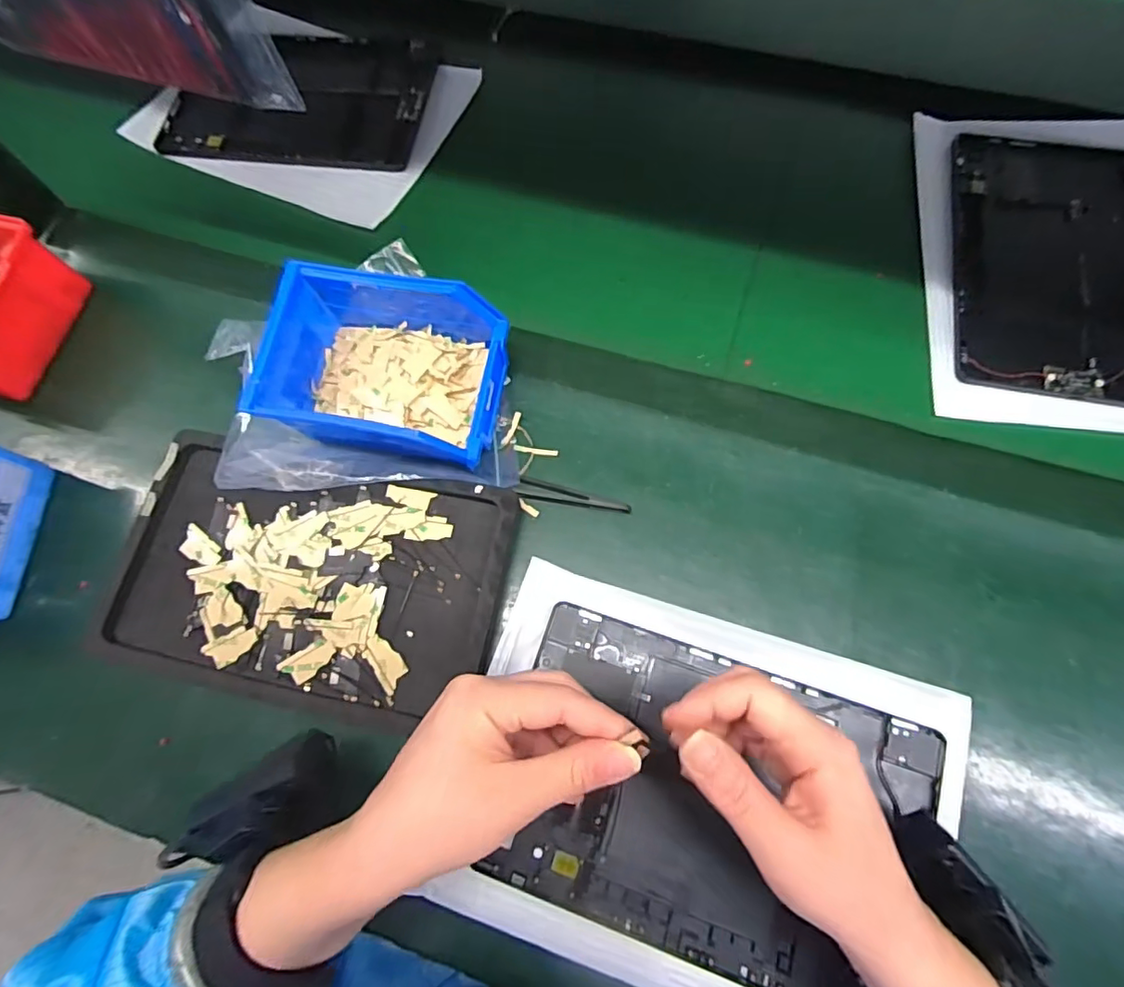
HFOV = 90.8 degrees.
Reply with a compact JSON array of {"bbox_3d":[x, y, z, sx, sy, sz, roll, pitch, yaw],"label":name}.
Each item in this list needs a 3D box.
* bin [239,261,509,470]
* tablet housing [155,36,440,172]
[{"bbox_3d":[-0.113,-0.083,0.374,0.142,0.074,0.123,12,71,8],"label":"bin"},{"bbox_3d":[-0.246,-0.369,0.517,0.252,0.017,0.154,6,73,7],"label":"tablet housing"}]

